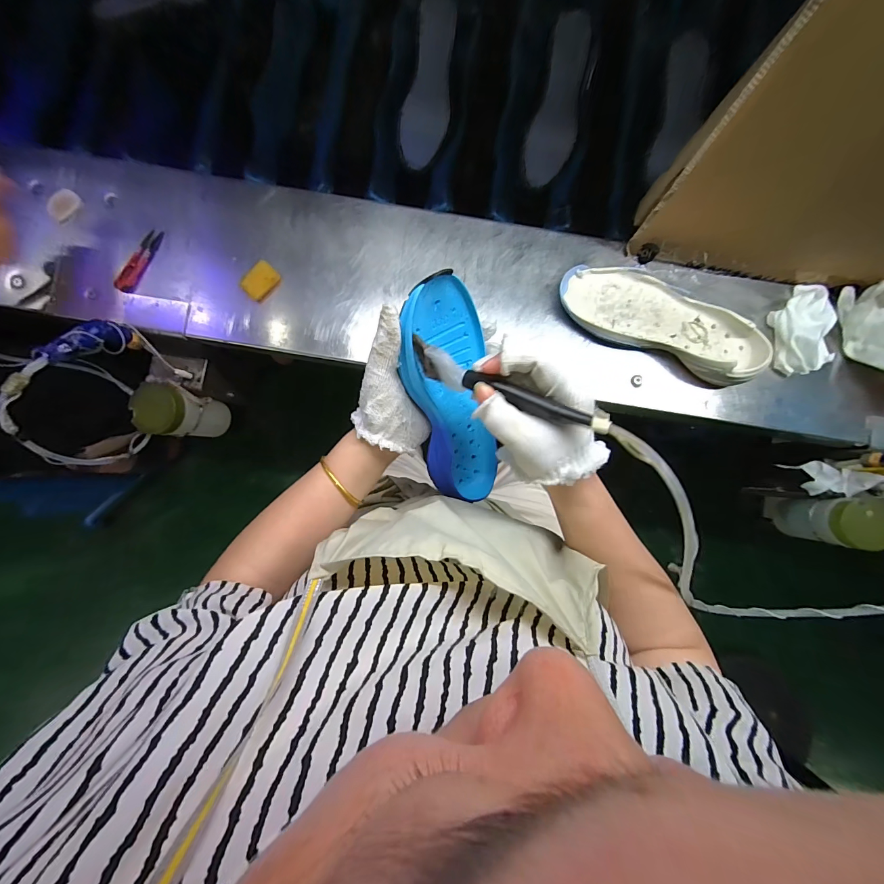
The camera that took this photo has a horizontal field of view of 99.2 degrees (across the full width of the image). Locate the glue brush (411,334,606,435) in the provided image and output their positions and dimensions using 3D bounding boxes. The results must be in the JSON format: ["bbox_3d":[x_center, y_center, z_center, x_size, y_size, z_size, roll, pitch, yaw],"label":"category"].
[{"bbox_3d":[0.044,-0.042,0.281,0.158,0.025,0.020,24,82,24],"label":"glue brush"}]

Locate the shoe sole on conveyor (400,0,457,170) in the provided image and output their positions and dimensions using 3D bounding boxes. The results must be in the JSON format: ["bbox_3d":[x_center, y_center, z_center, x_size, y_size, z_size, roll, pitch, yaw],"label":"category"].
[{"bbox_3d":[-0.018,-0.529,0.562,0.068,0.010,0.197,13,115,0],"label":"shoe sole on conveyor"}]

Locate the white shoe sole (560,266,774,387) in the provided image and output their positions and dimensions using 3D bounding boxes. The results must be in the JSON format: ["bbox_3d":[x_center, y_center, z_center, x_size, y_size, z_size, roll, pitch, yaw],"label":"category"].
[{"bbox_3d":[0.298,-0.165,0.516,0.282,0.047,0.102,23,85,1],"label":"white shoe sole"}]

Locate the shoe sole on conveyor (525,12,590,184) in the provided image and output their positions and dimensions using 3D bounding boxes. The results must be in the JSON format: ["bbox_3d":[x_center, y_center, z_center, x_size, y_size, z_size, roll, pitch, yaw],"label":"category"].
[{"bbox_3d":[0.176,-0.506,0.568,0.070,0.015,0.202,11,111,0],"label":"shoe sole on conveyor"}]

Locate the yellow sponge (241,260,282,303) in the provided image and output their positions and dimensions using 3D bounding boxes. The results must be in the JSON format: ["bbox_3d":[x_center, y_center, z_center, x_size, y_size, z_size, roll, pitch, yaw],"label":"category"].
[{"bbox_3d":[-0.254,-0.225,0.530,0.032,0.022,0.052,35,86,2],"label":"yellow sponge"}]

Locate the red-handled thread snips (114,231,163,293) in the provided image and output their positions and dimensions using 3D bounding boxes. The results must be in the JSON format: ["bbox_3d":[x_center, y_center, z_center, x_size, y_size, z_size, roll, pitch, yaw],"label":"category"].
[{"bbox_3d":[-0.430,-0.258,0.539,0.023,0.013,0.100,27,85,2],"label":"red-handled thread snips"}]

